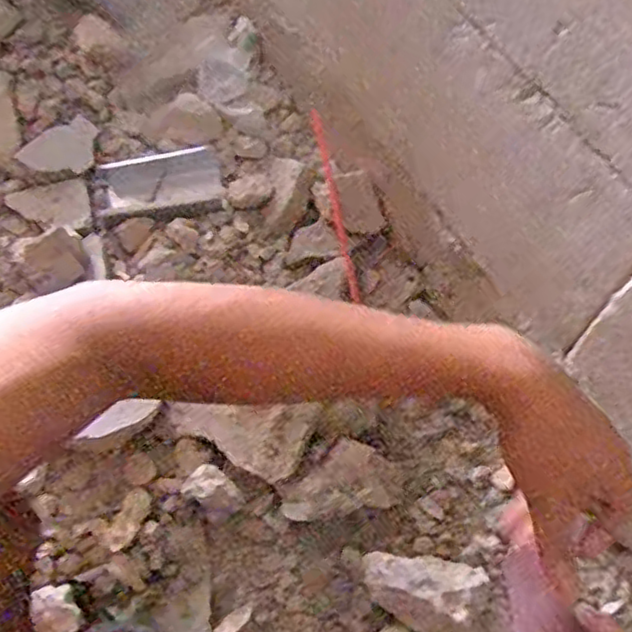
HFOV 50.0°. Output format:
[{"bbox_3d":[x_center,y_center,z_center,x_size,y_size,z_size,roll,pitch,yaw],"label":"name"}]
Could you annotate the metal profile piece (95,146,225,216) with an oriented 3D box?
[{"bbox_3d":[-0.192,-0.161,0.823,0.147,0.030,0.071,-10,62,-7],"label":"metal profile piece"}]

